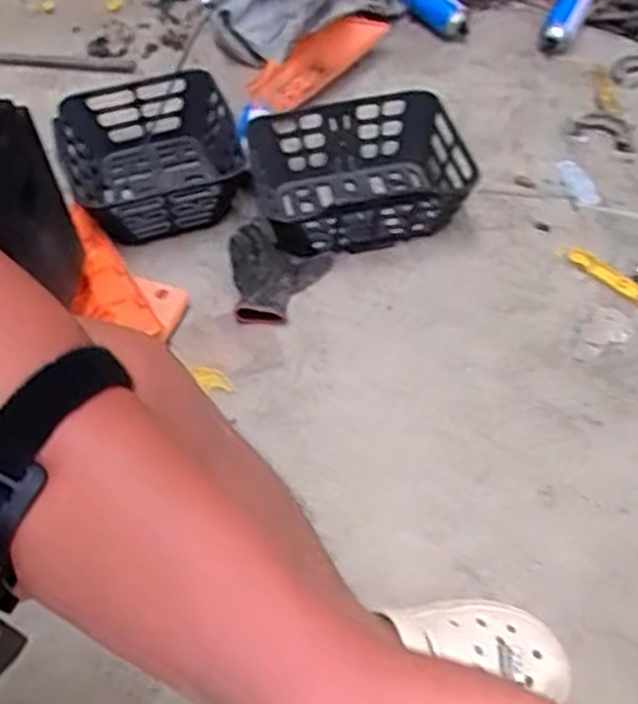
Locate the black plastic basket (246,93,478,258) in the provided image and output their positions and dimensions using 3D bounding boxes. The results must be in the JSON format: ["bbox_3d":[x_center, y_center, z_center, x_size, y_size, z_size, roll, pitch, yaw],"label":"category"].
[{"bbox_3d":[0.058,-0.273,1.184,0.312,0.118,0.257,-12,51,-6],"label":"black plastic basket"}]

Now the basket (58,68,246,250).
[{"bbox_3d":[-0.270,-0.320,1.215,0.269,0.111,0.300,-19,52,-11],"label":"basket"}]

